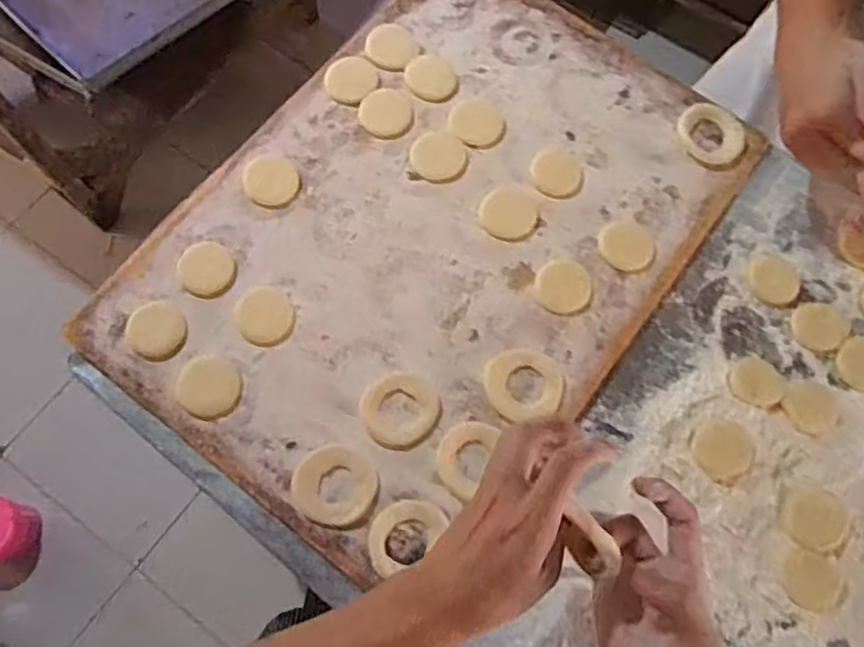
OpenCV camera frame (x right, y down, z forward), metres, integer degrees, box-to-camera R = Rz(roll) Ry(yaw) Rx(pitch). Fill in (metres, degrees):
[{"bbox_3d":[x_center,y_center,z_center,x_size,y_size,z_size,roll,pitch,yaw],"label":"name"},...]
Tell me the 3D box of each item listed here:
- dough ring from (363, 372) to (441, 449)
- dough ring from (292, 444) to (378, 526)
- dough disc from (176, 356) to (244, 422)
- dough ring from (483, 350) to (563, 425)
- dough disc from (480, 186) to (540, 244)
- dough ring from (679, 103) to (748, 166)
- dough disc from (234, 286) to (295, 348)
[{"bbox_3d":[-0.028,0.075,0.606,0.065,0.011,0.067,1,71,-2],"label":"dough ring"},{"bbox_3d":[-0.083,0.139,0.583,0.069,0.011,0.065,1,71,-2],"label":"dough ring"},{"bbox_3d":[-0.198,0.057,0.606,0.057,0.004,0.053,1,71,-2],"label":"dough disc"},{"bbox_3d":[0.084,0.053,0.619,0.069,0.010,0.061,-12,71,-6],"label":"dough ring"},{"bbox_3d":[0.077,-0.110,0.675,0.057,0.004,0.057,1,71,-2],"label":"dough disc"},{"bbox_3d":[0.294,-0.200,0.713,0.071,0.008,0.064,33,73,9],"label":"dough ring"},{"bbox_3d":[-0.156,-0.006,0.637,0.052,0.005,0.059,-13,72,-6],"label":"dough disc"}]

